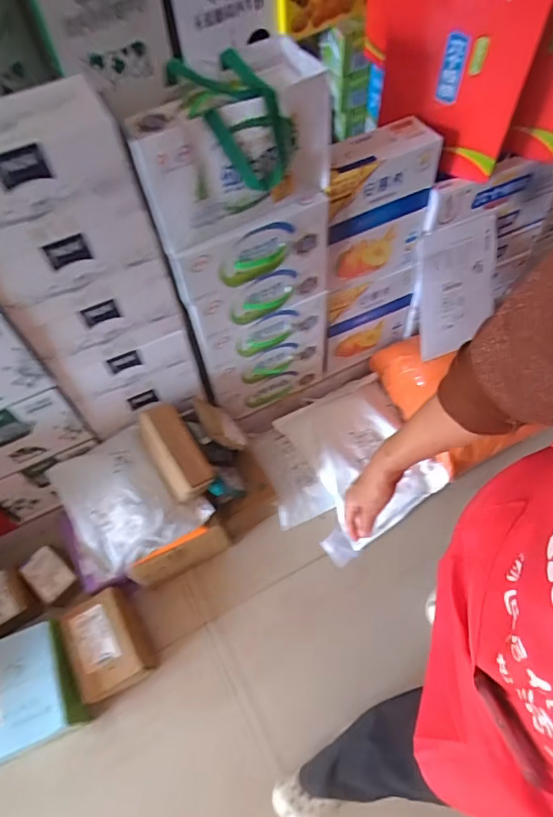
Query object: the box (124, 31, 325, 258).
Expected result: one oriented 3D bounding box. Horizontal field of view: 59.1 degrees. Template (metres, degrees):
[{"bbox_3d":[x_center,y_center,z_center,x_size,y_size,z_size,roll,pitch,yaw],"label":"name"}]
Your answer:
[{"bbox_3d":[-0.087,-0.453,0.836,0.329,0.208,0.160,-27,63,-12],"label":"box"}]

